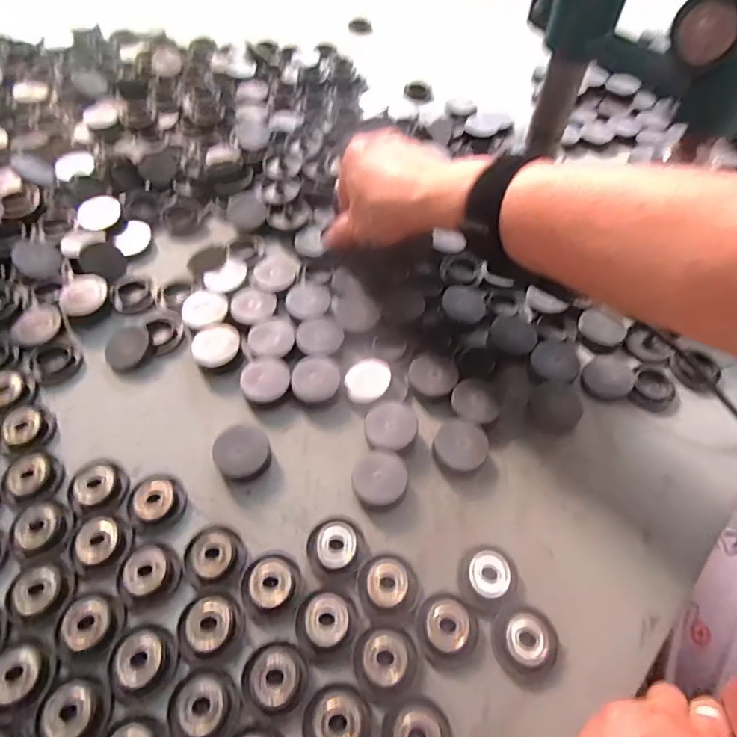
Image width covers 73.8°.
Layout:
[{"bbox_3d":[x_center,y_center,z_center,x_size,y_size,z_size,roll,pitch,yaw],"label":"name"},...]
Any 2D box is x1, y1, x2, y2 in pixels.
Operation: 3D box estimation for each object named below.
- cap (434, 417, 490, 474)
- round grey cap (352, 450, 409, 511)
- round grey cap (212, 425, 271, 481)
[{"bbox_3d":[0.055,0.050,0.301,0.032,0.018,0.034,1,56,-1],"label":"cap"},{"bbox_3d":[0.007,0.067,0.292,0.032,0.013,0.031,1,56,-1],"label":"round grey cap"},{"bbox_3d":[-0.076,0.051,0.298,0.032,0.017,0.030,1,56,-1],"label":"round grey cap"}]

